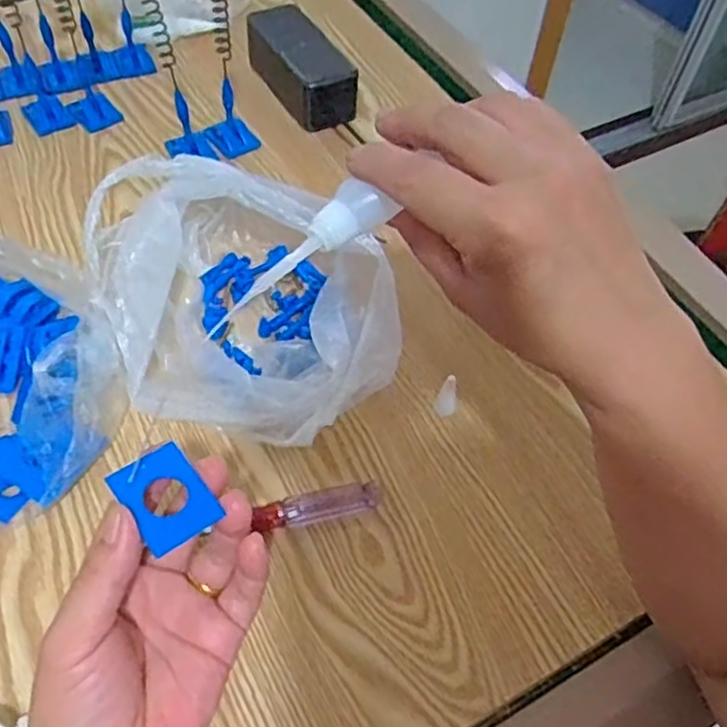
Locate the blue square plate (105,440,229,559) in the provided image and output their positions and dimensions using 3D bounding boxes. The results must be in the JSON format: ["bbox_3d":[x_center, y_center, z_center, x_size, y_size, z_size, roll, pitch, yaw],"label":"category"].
[{"bbox_3d":[-0.080,0.053,0.285,0.031,0.004,0.039,-31,73,-30],"label":"blue square plate"}]

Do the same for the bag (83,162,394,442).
[{"bbox_3d":[-0.079,-0.045,0.458,0.167,0.086,0.209,-21,59,-19],"label":"bag"}]

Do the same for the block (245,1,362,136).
[{"bbox_3d":[-0.055,-0.265,0.640,0.055,0.050,0.133,-25,60,-21],"label":"block"}]

